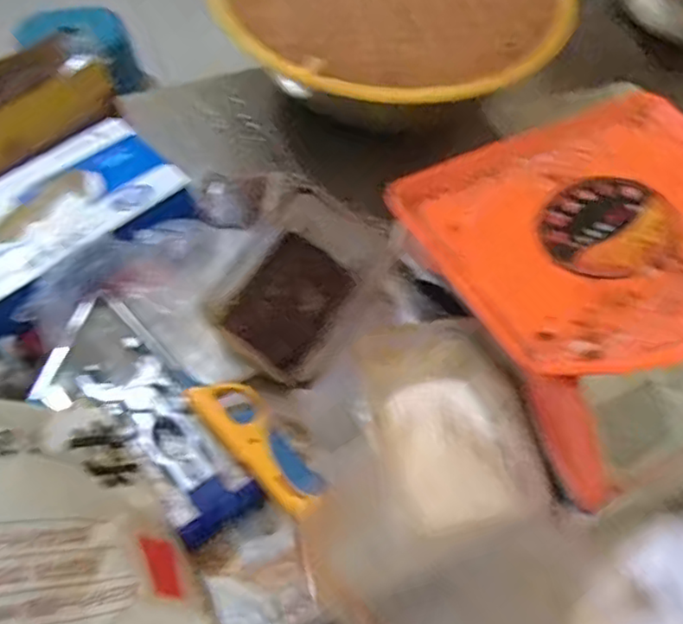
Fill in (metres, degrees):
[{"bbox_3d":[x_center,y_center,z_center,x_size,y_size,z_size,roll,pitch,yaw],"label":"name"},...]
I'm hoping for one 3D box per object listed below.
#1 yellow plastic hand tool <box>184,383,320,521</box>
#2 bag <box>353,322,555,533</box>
[{"bbox_3d":[-0.063,0.101,0.522,0.048,0.025,0.131,-38,66,-24],"label":"yellow plastic hand tool"},{"bbox_3d":[0.082,0.086,0.522,0.110,0.038,0.161,-14,58,-12],"label":"bag"}]

